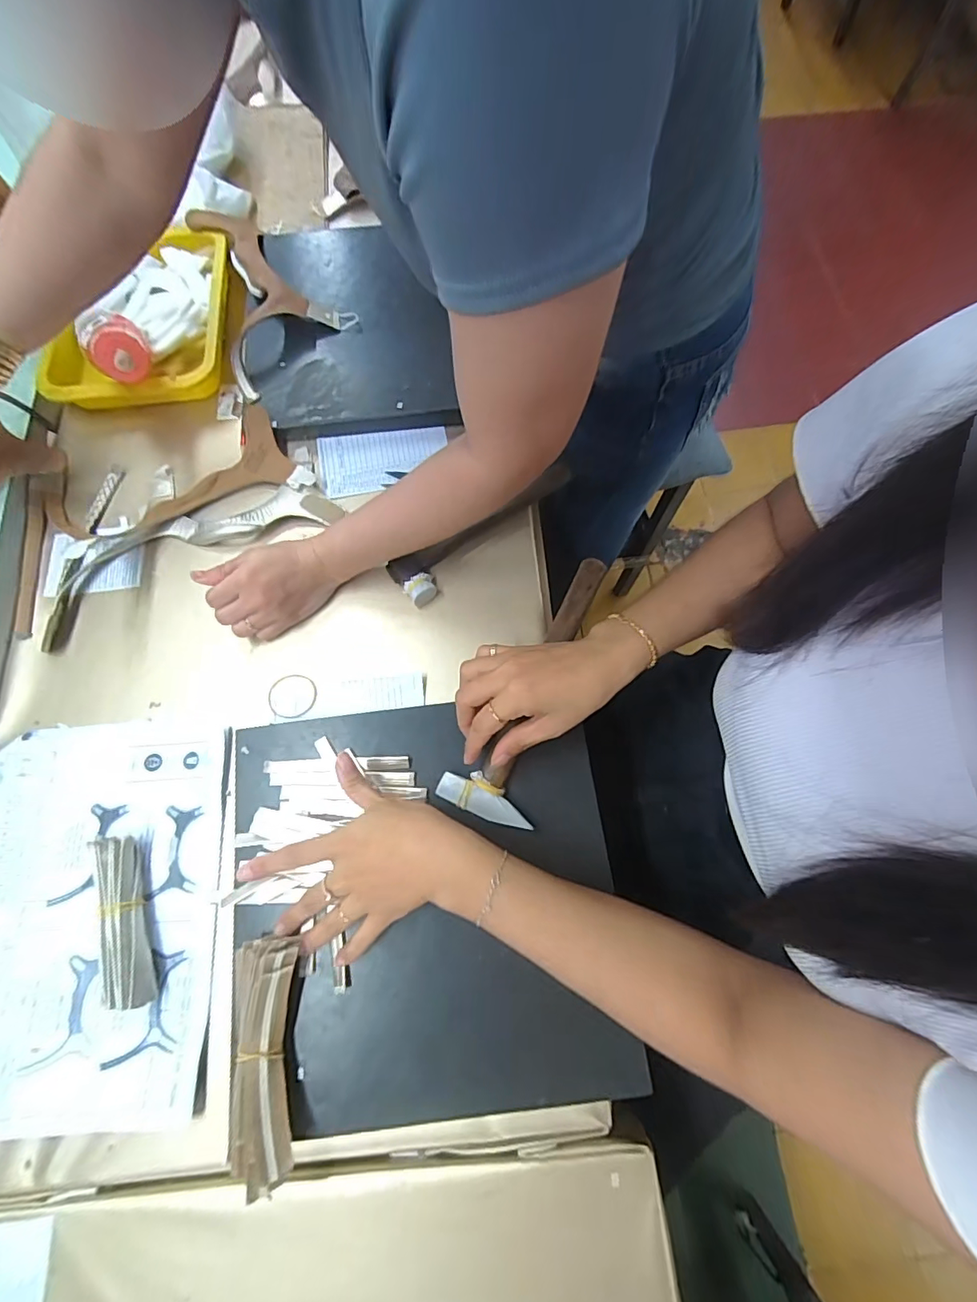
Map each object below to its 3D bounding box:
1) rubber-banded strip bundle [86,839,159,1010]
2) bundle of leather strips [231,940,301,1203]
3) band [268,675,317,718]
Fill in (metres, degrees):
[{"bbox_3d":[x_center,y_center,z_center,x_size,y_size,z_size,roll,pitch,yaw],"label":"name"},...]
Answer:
[{"bbox_3d":[-0.297,0.215,0.402,0.033,0.033,0.129,-17,74,-7],"label":"rubber-banded strip bundle"},{"bbox_3d":[-0.158,0.281,0.348,0.043,0.028,0.142,-6,72,-1],"label":"bundle of leather strips"},{"bbox_3d":[-0.185,0.042,0.470,0.046,0.004,0.041,6,73,0],"label":"band"}]

